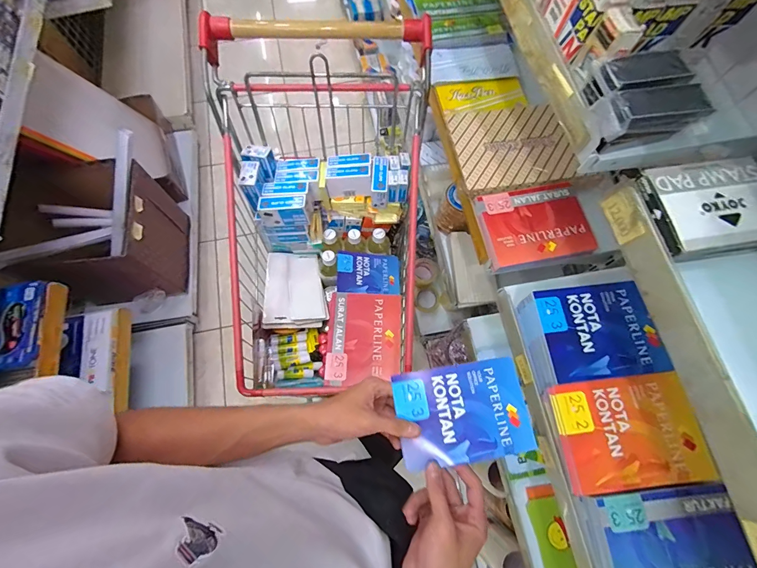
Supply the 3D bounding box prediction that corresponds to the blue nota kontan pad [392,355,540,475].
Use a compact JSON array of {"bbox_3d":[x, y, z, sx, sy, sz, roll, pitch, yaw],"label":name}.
[{"bbox_3d":[0.102,0.152,0.408,0.153,0.011,0.108,-9,72,-4],"label":"blue nota kontan pad"}]

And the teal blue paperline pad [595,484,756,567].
[{"bbox_3d":[0.428,0.388,0.490,0.195,0.025,0.164,-5,72,-3],"label":"teal blue paperline pad"}]

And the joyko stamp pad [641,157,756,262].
[{"bbox_3d":[0.327,-0.075,0.338,0.123,0.021,0.091,-8,72,-4],"label":"joyko stamp pad"}]

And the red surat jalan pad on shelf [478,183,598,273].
[{"bbox_3d":[0.319,-0.121,0.707,0.212,0.019,0.161,-12,72,-5],"label":"red surat jalan pad on shelf"}]

